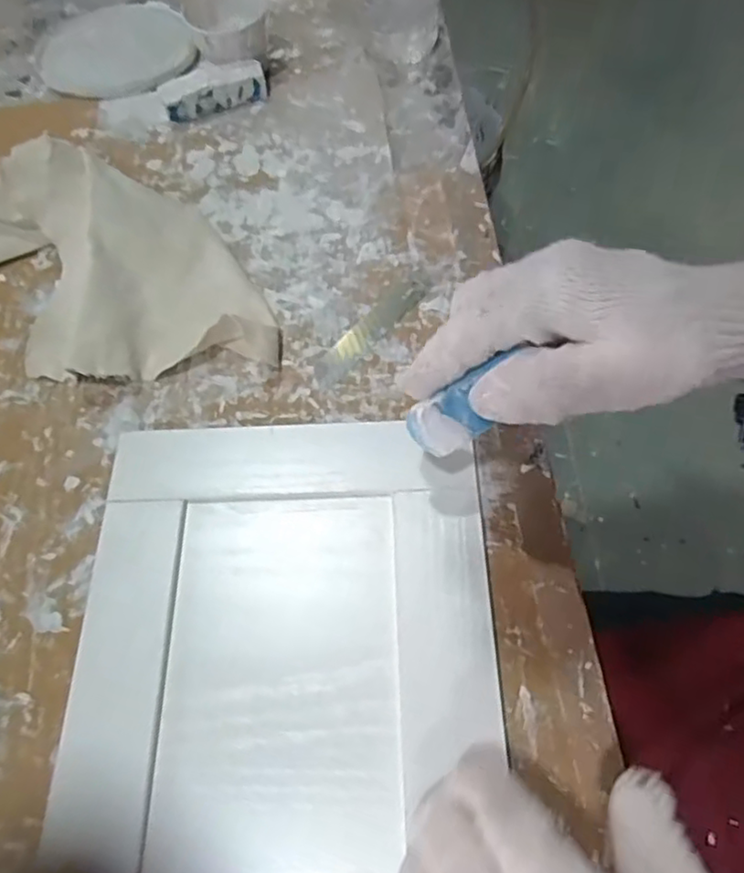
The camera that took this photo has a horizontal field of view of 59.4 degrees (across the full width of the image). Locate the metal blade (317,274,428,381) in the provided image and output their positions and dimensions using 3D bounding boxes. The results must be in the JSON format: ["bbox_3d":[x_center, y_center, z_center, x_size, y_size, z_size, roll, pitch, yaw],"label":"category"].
[{"bbox_3d":[0.000,-0.063,0.372,0.019,0.004,0.087,40,70,22],"label":"metal blade"}]

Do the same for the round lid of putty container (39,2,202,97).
[{"bbox_3d":[-0.200,-0.307,0.517,0.123,0.013,0.113,-1,61,2],"label":"round lid of putty container"}]

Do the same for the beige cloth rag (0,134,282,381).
[{"bbox_3d":[-0.157,-0.103,0.381,0.130,0.042,0.218,-34,64,-15],"label":"beige cloth rag"}]

